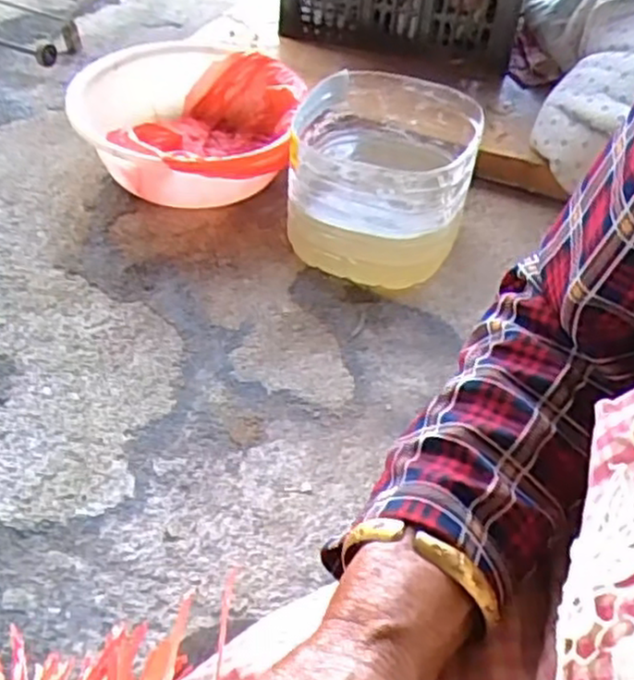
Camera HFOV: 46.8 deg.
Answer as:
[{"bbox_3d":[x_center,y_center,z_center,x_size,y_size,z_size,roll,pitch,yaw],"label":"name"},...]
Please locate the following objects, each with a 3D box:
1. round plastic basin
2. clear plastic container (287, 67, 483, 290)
[{"bbox_3d":[-0.210,-0.356,1.217,0.362,0.145,0.420,-12,49,-15],"label":"round plastic basin"},{"bbox_3d":[0.091,-0.227,1.073,0.252,0.215,0.249,8,47,3],"label":"clear plastic container"}]

